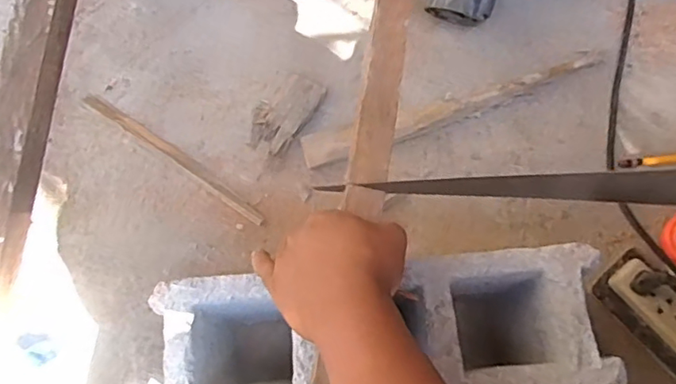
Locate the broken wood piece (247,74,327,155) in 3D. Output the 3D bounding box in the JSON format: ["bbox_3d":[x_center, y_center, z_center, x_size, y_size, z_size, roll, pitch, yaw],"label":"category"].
[{"bbox_3d":[-0.071,-0.104,0.745,0.067,0.023,0.115,31,77,10],"label":"broken wood piece"}]

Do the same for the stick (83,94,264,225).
[{"bbox_3d":[-0.213,-0.047,0.733,0.290,0.010,0.018,34,77,10],"label":"stick"}]

